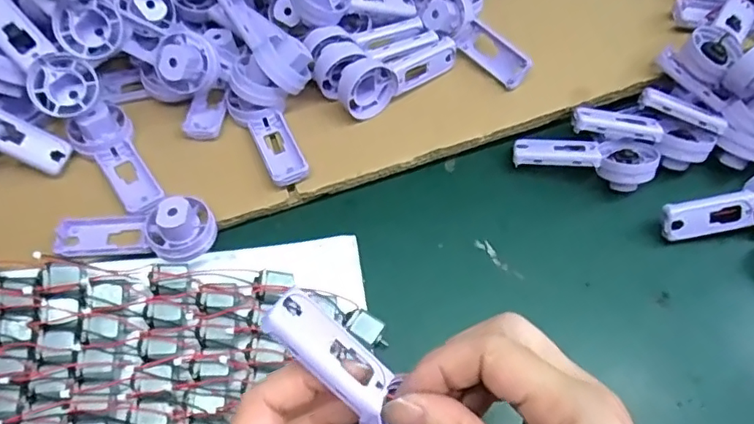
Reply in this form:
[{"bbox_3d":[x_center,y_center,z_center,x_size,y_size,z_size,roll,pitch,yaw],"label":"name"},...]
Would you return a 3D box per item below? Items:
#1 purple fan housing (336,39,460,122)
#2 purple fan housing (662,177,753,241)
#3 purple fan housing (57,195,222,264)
[{"bbox_3d":[0.015,-0.097,0.395,0.094,0.036,0.022,-24,39,-15],"label":"purple fan housing"},{"bbox_3d":[0.234,0.000,0.369,0.089,0.037,0.034,-13,61,-8],"label":"purple fan housing"},{"bbox_3d":[-0.146,0.011,0.334,0.094,0.026,0.034,-4,60,-2],"label":"purple fan housing"}]

